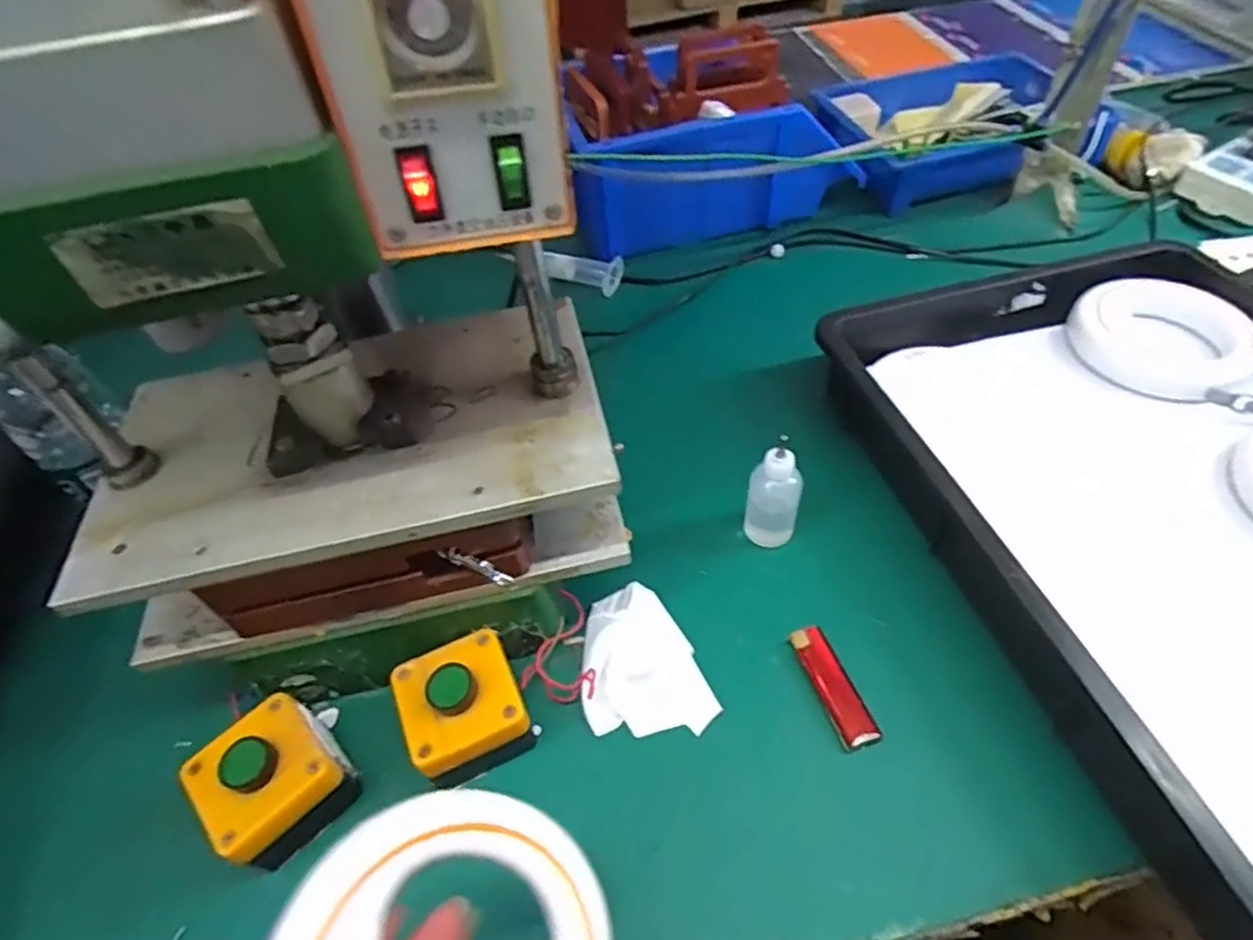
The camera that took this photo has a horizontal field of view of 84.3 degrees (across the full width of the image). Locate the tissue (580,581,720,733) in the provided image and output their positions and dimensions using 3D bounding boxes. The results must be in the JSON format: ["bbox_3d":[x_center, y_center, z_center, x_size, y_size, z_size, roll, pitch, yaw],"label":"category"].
[{"bbox_3d":[0.015,0.122,0.466,0.083,0.024,0.101,-2,50,3],"label":"tissue"}]

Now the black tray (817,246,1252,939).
[{"bbox_3d":[0.404,0.045,0.449,0.361,0.063,0.545,-15,51,-7],"label":"black tray"}]

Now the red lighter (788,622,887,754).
[{"bbox_3d":[0.133,0.138,0.443,0.024,0.008,0.081,-16,51,-8],"label":"red lighter"}]

